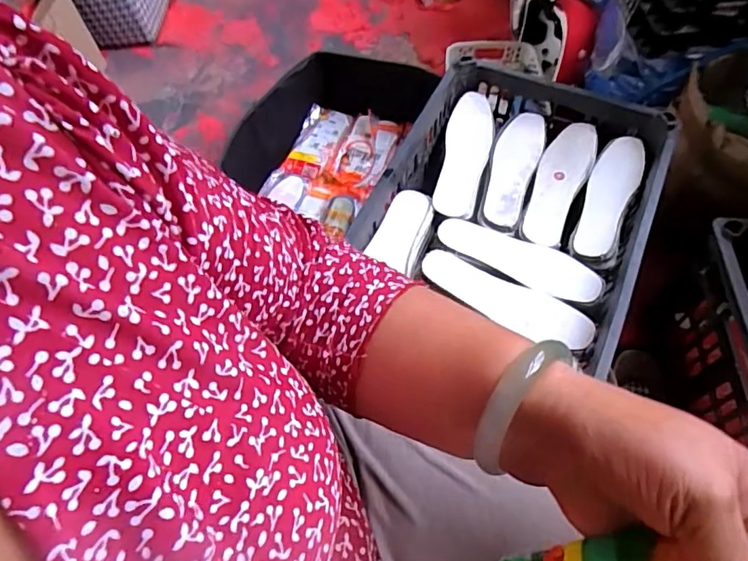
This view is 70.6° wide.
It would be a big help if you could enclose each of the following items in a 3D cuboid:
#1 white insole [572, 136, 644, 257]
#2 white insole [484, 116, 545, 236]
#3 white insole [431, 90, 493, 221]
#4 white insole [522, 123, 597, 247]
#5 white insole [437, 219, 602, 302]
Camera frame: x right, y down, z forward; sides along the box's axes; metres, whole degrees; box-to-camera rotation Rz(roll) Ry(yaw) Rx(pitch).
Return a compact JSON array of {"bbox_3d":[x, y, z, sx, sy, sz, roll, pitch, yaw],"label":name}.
[{"bbox_3d":[0.330,-0.122,0.741,0.062,0.014,0.209,21,64,24],"label":"white insole"},{"bbox_3d":[0.204,-0.166,0.785,0.065,0.015,0.221,18,61,14],"label":"white insole"},{"bbox_3d":[0.137,-0.192,0.795,0.068,0.019,0.224,11,60,10],"label":"white insole"},{"bbox_3d":[0.268,-0.143,0.770,0.066,0.014,0.219,19,66,24],"label":"white insole"},{"bbox_3d":[0.191,-0.033,0.709,0.219,0.015,0.068,24,63,18],"label":"white insole"}]

